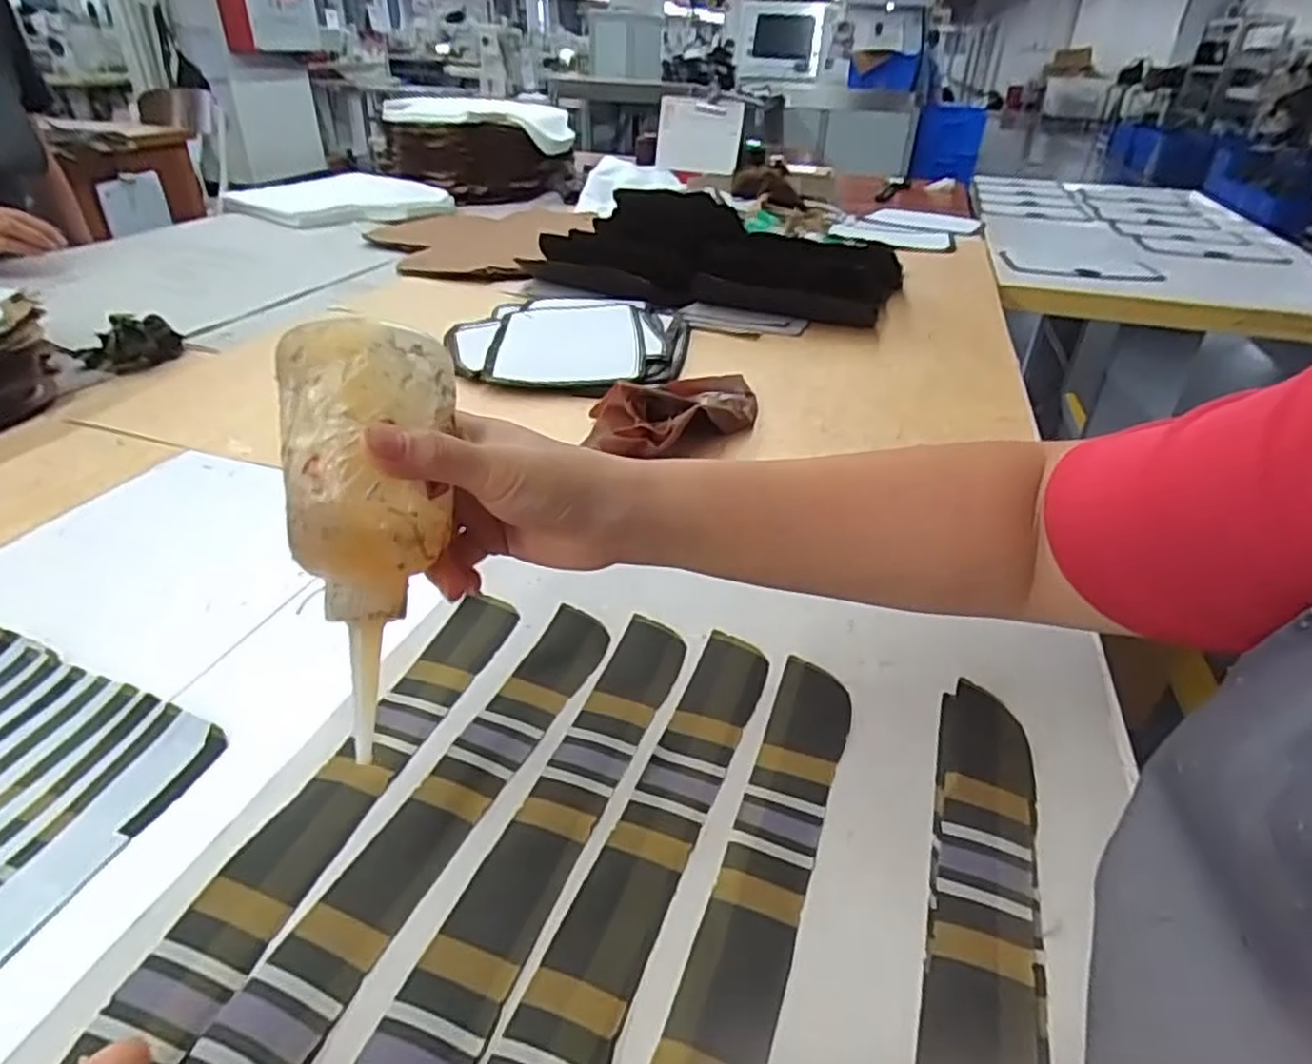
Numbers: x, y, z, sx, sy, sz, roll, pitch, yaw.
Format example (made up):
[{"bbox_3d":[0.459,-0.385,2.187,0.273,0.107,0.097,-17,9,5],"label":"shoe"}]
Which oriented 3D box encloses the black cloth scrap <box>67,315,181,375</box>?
[{"bbox_3d":[-0.513,-0.185,0.726,0.090,0.046,0.054,-18,38,-28],"label":"black cloth scrap"}]

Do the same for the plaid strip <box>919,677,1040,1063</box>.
[{"bbox_3d":[0.118,0.152,0.269,0.036,0.015,0.255,14,35,16],"label":"plaid strip"}]

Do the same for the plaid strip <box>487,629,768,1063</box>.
[{"bbox_3d":[-0.002,0.127,0.310,0.036,0.009,0.258,14,35,17],"label":"plaid strip"}]

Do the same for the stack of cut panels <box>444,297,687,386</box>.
[{"bbox_3d":[-0.096,-0.213,0.812,0.257,0.018,0.252,0,33,-4],"label":"stack of cut panels"}]

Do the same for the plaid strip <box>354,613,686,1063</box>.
[{"bbox_3d":[-0.043,0.120,0.322,0.035,0.009,0.256,13,35,16],"label":"plaid strip"}]

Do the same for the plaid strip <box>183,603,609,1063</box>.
[{"bbox_3d":[-0.087,0.113,0.331,0.037,0.007,0.242,16,35,18],"label":"plaid strip"}]

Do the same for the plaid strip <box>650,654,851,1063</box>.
[{"bbox_3d":[0.039,0.142,0.289,0.036,0.010,0.255,14,35,16],"label":"plaid strip"}]

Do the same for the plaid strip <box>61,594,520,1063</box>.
[{"bbox_3d":[-0.134,0.106,0.342,0.036,0.010,0.244,12,34,14],"label":"plaid strip"}]

